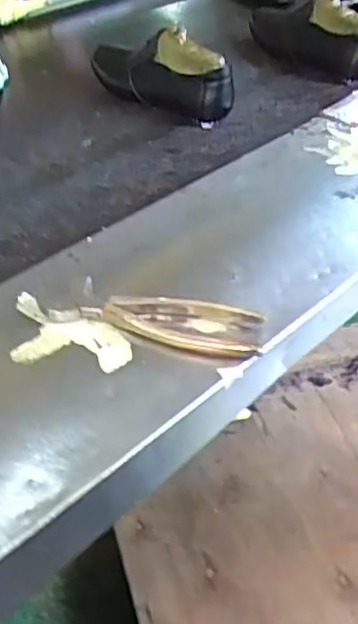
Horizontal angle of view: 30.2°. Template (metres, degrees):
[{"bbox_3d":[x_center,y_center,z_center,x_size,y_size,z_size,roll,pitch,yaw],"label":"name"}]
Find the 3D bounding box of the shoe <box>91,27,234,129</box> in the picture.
[{"bbox_3d":[-0.037,-0.327,0.904,0.223,0.103,0.067,26,48,27],"label":"shoe"}]

